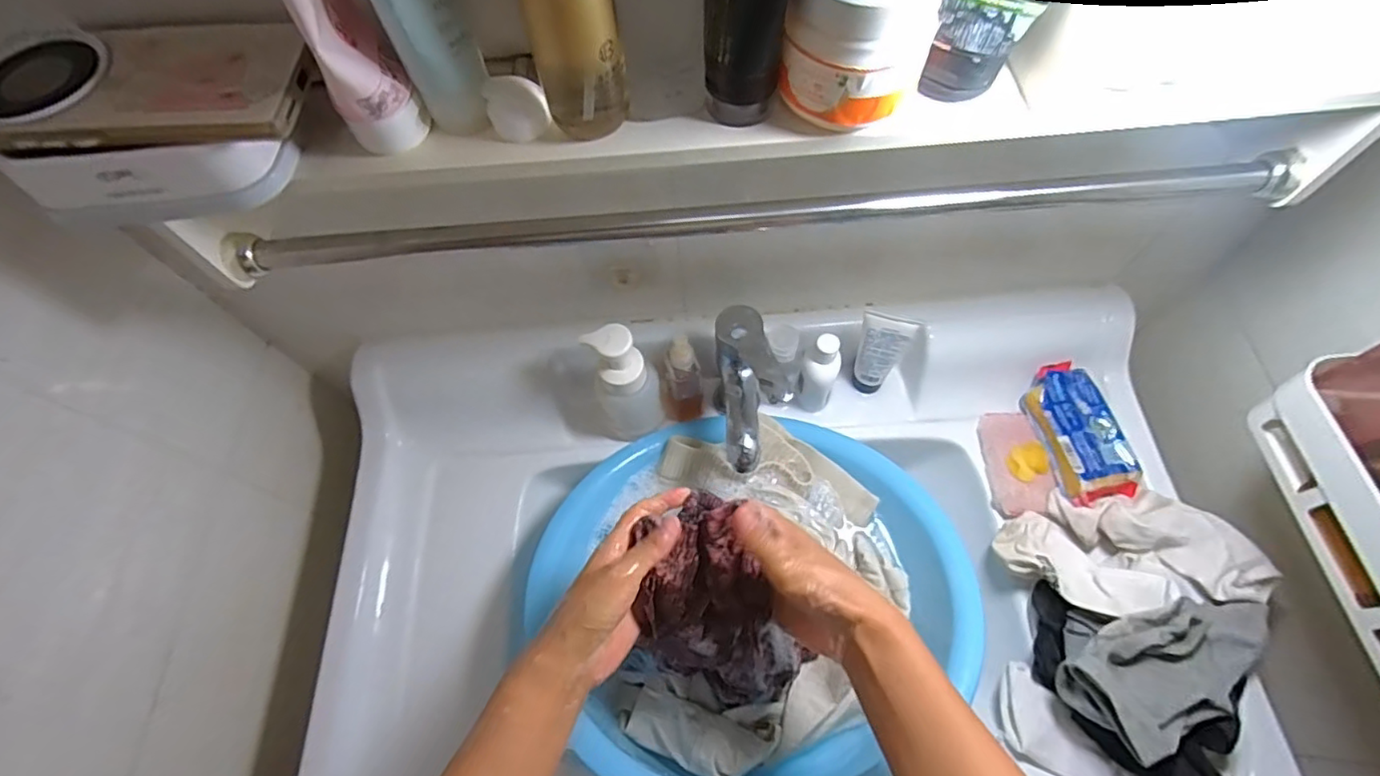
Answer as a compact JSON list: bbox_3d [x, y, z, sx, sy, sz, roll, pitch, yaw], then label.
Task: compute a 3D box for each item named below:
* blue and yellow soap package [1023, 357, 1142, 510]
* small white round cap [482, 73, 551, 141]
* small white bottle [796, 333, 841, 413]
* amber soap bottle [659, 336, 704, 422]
[{"bbox_3d":[0.386,0.042,0.599,0.061,0.040,0.138,-10,63,-2],"label":"blue and yellow soap package"},{"bbox_3d":[-0.092,-0.150,0.321,0.031,0.029,0.016,-19,64,-7],"label":"small white round cap"},{"bbox_3d":[0.133,-0.013,0.622,0.037,0.110,0.031,23,67,14],"label":"small white bottle"},{"bbox_3d":[-0.009,-0.011,0.602,0.041,0.118,0.036,-3,63,1],"label":"amber soap bottle"}]

